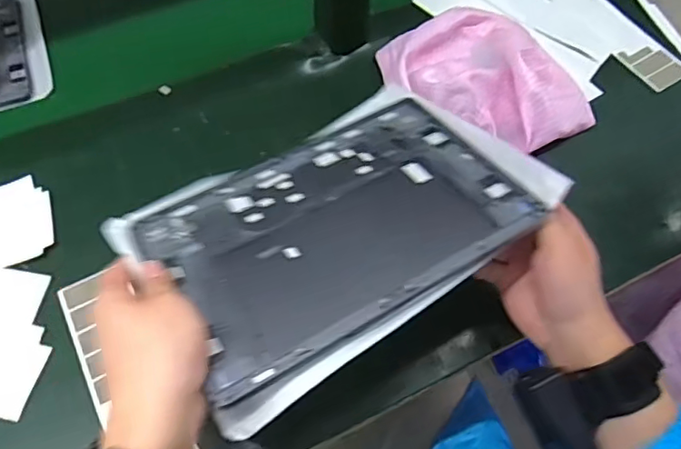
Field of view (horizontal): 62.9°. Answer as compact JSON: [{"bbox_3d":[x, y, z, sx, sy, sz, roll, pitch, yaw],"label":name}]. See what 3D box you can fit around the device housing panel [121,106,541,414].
[{"bbox_3d":[-0.004,-0.005,0.403,0.249,0.006,0.167,-28,52,-18],"label":"device housing panel"}]

